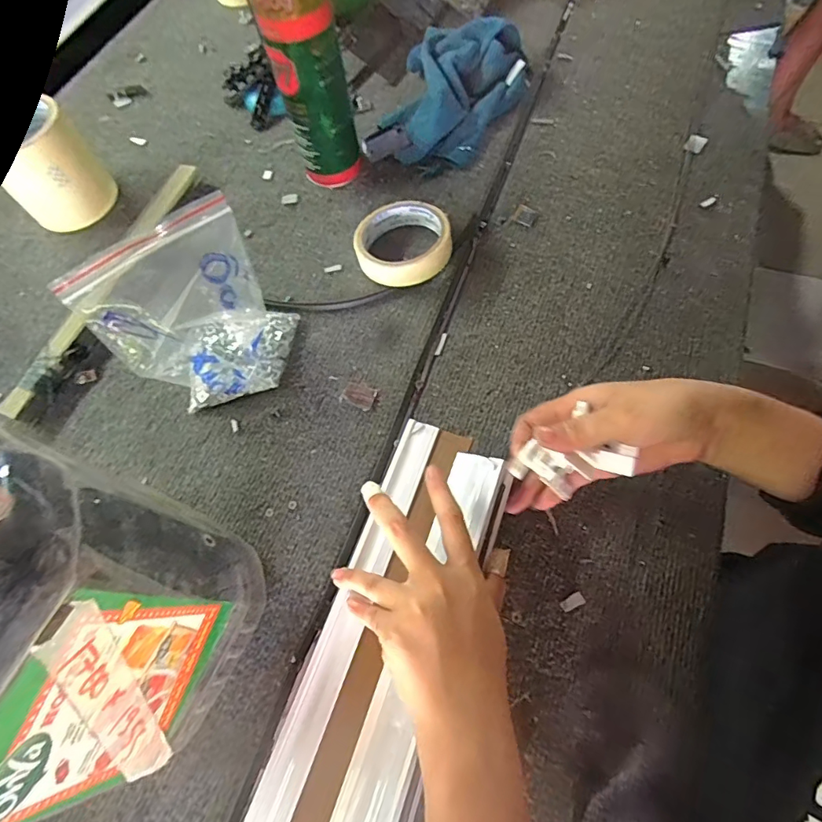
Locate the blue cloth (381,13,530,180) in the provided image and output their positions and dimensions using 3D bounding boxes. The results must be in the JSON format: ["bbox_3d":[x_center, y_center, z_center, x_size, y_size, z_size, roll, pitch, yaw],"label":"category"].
[{"bbox_3d":[0.053,-0.360,0.542,0.158,0.048,0.207,4,66,5],"label":"blue cloth"}]

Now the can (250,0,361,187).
[{"bbox_3d":[-0.089,-0.307,0.436,0.053,0.218,0.057,23,69,12],"label":"can"}]

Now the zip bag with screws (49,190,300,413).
[{"bbox_3d":[-0.166,-0.070,0.388,0.133,0.124,0.091,-35,69,-12],"label":"zip bag with screws"}]

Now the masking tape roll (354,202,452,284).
[{"bbox_3d":[-0.007,-0.164,0.470,0.092,0.030,0.083,7,67,6],"label":"masking tape roll"}]

